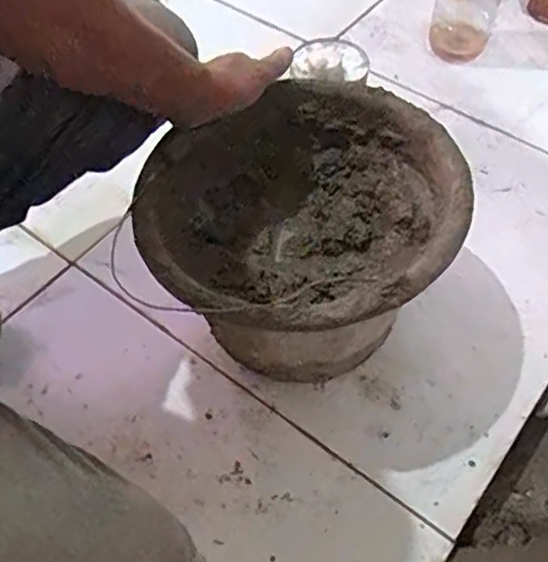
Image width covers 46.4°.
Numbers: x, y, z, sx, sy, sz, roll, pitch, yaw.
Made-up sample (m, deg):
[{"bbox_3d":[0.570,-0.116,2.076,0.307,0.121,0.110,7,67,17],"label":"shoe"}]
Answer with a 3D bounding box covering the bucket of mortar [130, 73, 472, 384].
[{"bbox_3d":[0.028,-0.033,0.619,0.287,0.187,0.260,-31,62,-20],"label":"bucket of mortar"}]

